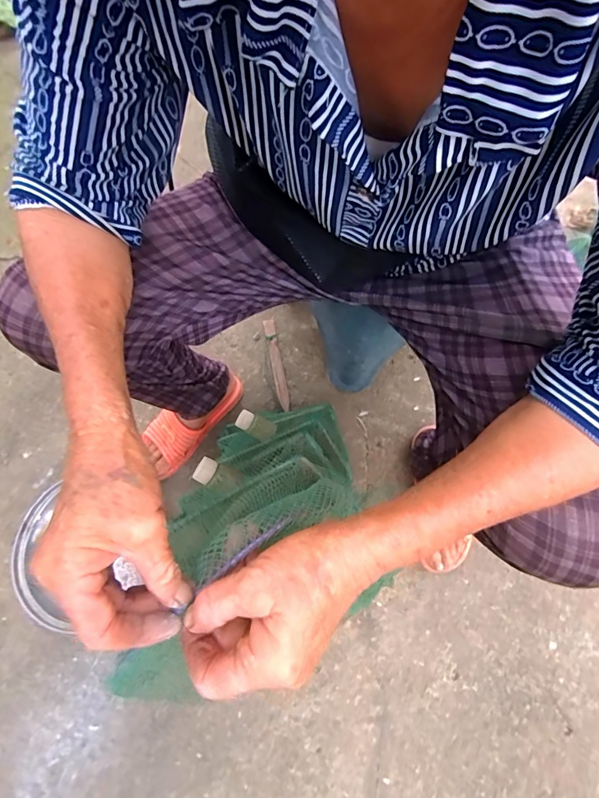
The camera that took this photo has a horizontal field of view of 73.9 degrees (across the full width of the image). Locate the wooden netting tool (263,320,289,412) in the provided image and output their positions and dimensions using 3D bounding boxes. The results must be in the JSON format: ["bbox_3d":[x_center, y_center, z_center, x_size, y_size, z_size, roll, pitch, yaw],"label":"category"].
[{"bbox_3d":[-0.043,-0.066,0.752,0.019,0.011,0.182,-12,73,-2],"label":"wooden netting tool"}]

